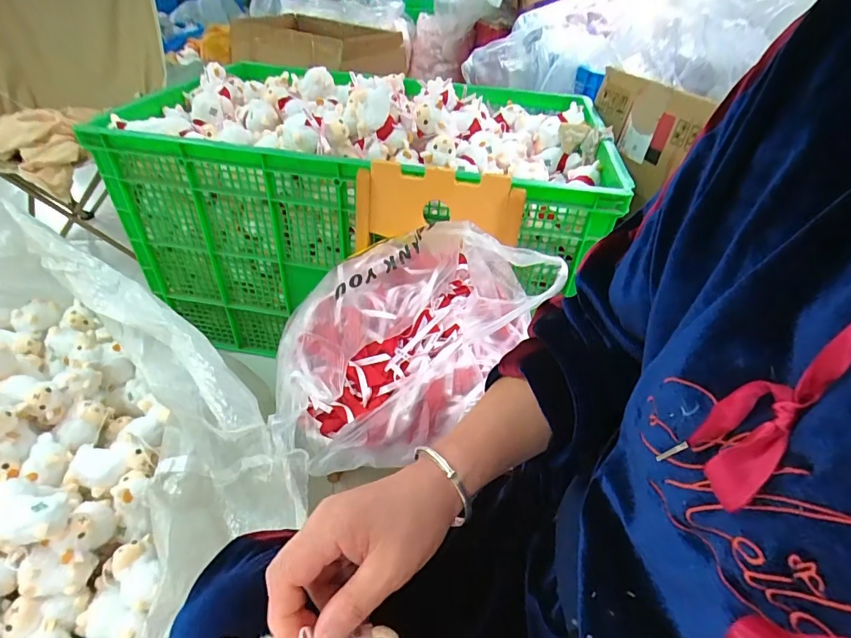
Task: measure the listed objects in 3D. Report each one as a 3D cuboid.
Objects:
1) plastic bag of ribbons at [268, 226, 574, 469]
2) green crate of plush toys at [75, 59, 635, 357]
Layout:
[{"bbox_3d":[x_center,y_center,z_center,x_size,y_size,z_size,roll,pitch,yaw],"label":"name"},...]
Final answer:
[{"bbox_3d":[-0.049,-0.001,0.683,0.385,0.245,0.343,-14,43,-21],"label":"plastic bag of ribbons"},{"bbox_3d":[-0.136,-0.273,1.104,1.009,0.525,0.607,5,40,0],"label":"green crate of plush toys"}]

